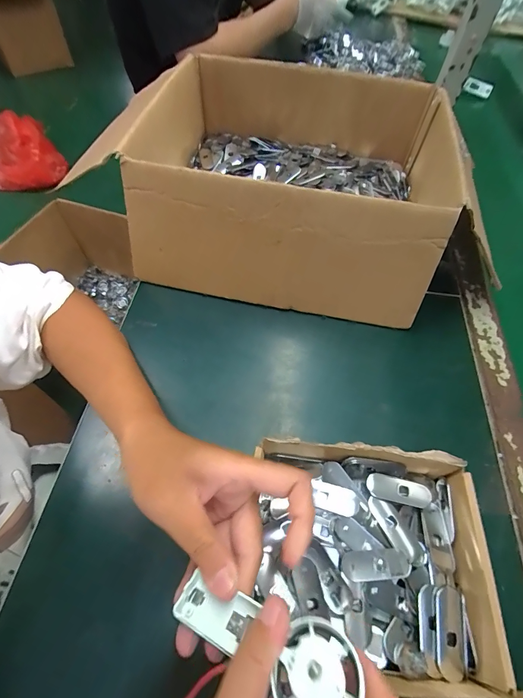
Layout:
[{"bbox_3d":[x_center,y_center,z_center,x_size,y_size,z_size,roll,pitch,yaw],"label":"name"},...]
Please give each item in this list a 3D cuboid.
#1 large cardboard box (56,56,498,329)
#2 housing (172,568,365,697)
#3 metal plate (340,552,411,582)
[{"bbox_3d":[0.034,-0.244,0.459,0.383,0.136,0.389,9,57,5],"label":"large cardboard box"},{"bbox_3d":[-0.001,0.138,0.160,0.090,0.015,0.037,7,54,29],"label":"housing"},{"bbox_3d":[0.084,0.159,0.248,0.050,0.004,0.017,-1,57,-2],"label":"metal plate"}]

